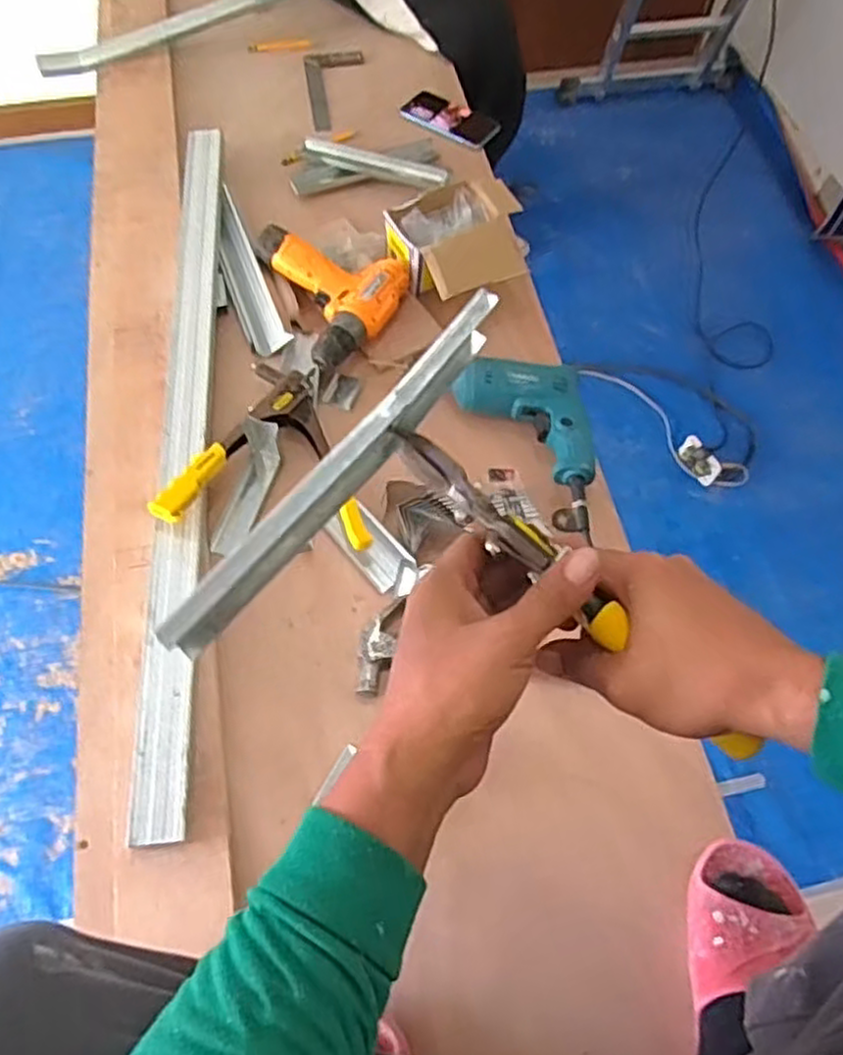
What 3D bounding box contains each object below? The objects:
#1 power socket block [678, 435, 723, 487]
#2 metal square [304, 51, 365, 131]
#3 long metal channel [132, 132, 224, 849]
[{"bbox_3d":[0.645,-0.156,1.727,0.058,0.055,0.122,-19,63,-11],"label":"power socket block"},{"bbox_3d":[-0.140,-0.743,1.259,0.101,0.008,0.202,-8,63,-6],"label":"metal square"},{"bbox_3d":[-0.278,-0.156,0.888,0.057,0.031,0.984,-5,63,-4],"label":"long metal channel"}]

